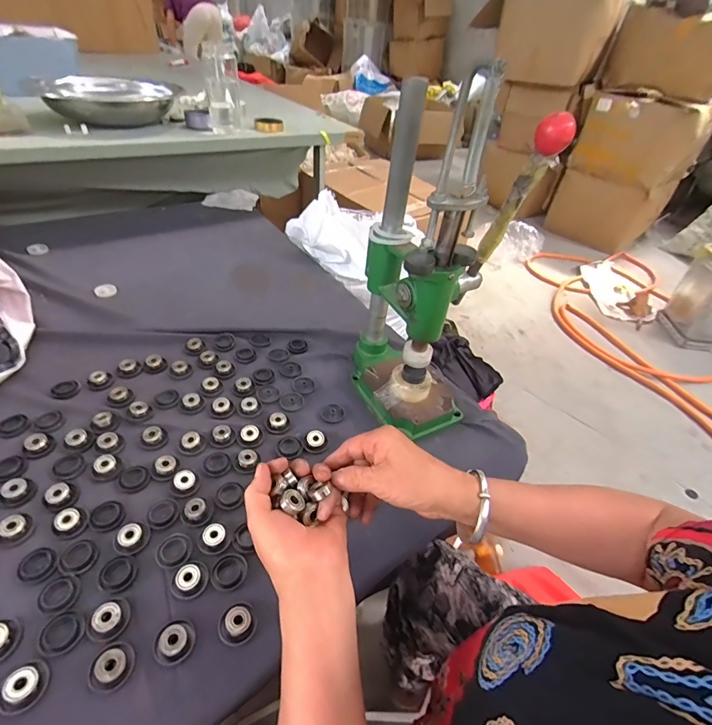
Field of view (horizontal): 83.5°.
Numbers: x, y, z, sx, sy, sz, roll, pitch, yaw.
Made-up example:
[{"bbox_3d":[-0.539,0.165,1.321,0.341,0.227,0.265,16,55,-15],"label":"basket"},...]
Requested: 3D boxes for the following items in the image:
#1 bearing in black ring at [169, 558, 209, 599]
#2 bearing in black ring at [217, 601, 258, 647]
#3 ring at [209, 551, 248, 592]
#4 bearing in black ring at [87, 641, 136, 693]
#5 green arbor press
[{"bbox_3d":[-0.160,0.205,0.382,0.037,0.011,0.033,36,50,29],"label":"bearing in black ring"},{"bbox_3d":[-0.106,0.234,0.358,0.032,0.010,0.031,4,42,-3],"label":"bearing in black ring"},{"bbox_3d":[-0.125,0.205,0.393,0.034,0.004,0.032,4,42,-3],"label":"ring"},{"bbox_3d":[-0.202,0.247,0.327,0.032,0.015,0.033,-30,53,-34],"label":"bearing in black ring"},{"bbox_3d":[0.087,-0.100,0.494,0.147,0.360,0.187,-22,49,-28],"label":"green arbor press"}]

